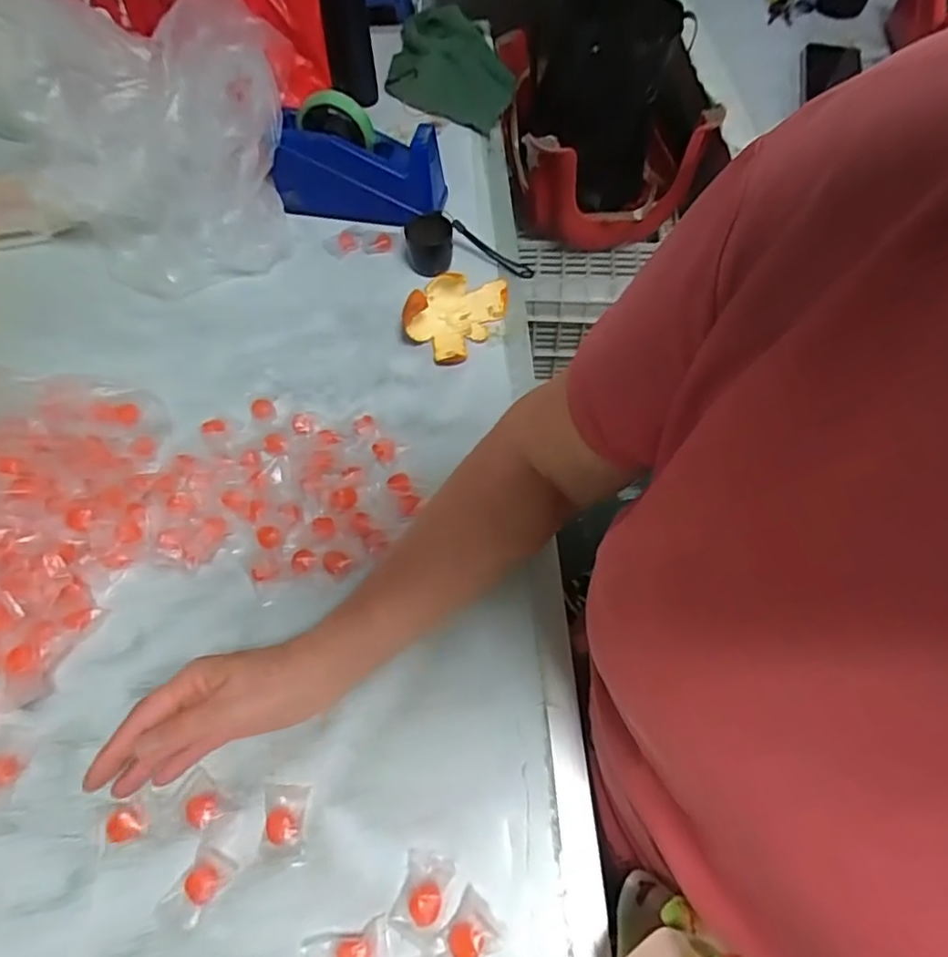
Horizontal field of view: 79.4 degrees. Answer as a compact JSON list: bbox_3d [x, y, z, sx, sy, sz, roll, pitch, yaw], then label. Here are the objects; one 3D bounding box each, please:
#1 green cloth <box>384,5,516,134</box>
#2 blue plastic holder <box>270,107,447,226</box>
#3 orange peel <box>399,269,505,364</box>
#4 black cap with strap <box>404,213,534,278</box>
[{"bbox_3d":[-0.037,-0.607,0.844,0.184,0.070,0.202,11,61,6],"label":"green cloth"},{"bbox_3d":[-0.134,-0.362,0.674,0.195,0.113,0.060,6,61,4],"label":"blue plastic holder"},{"bbox_3d":[-0.014,-0.181,0.604,0.068,0.053,0.116,36,67,19],"label":"orange peel"},{"bbox_3d":[-0.007,-0.269,0.667,0.150,0.059,0.069,2,59,-16],"label":"black cap with strap"}]

